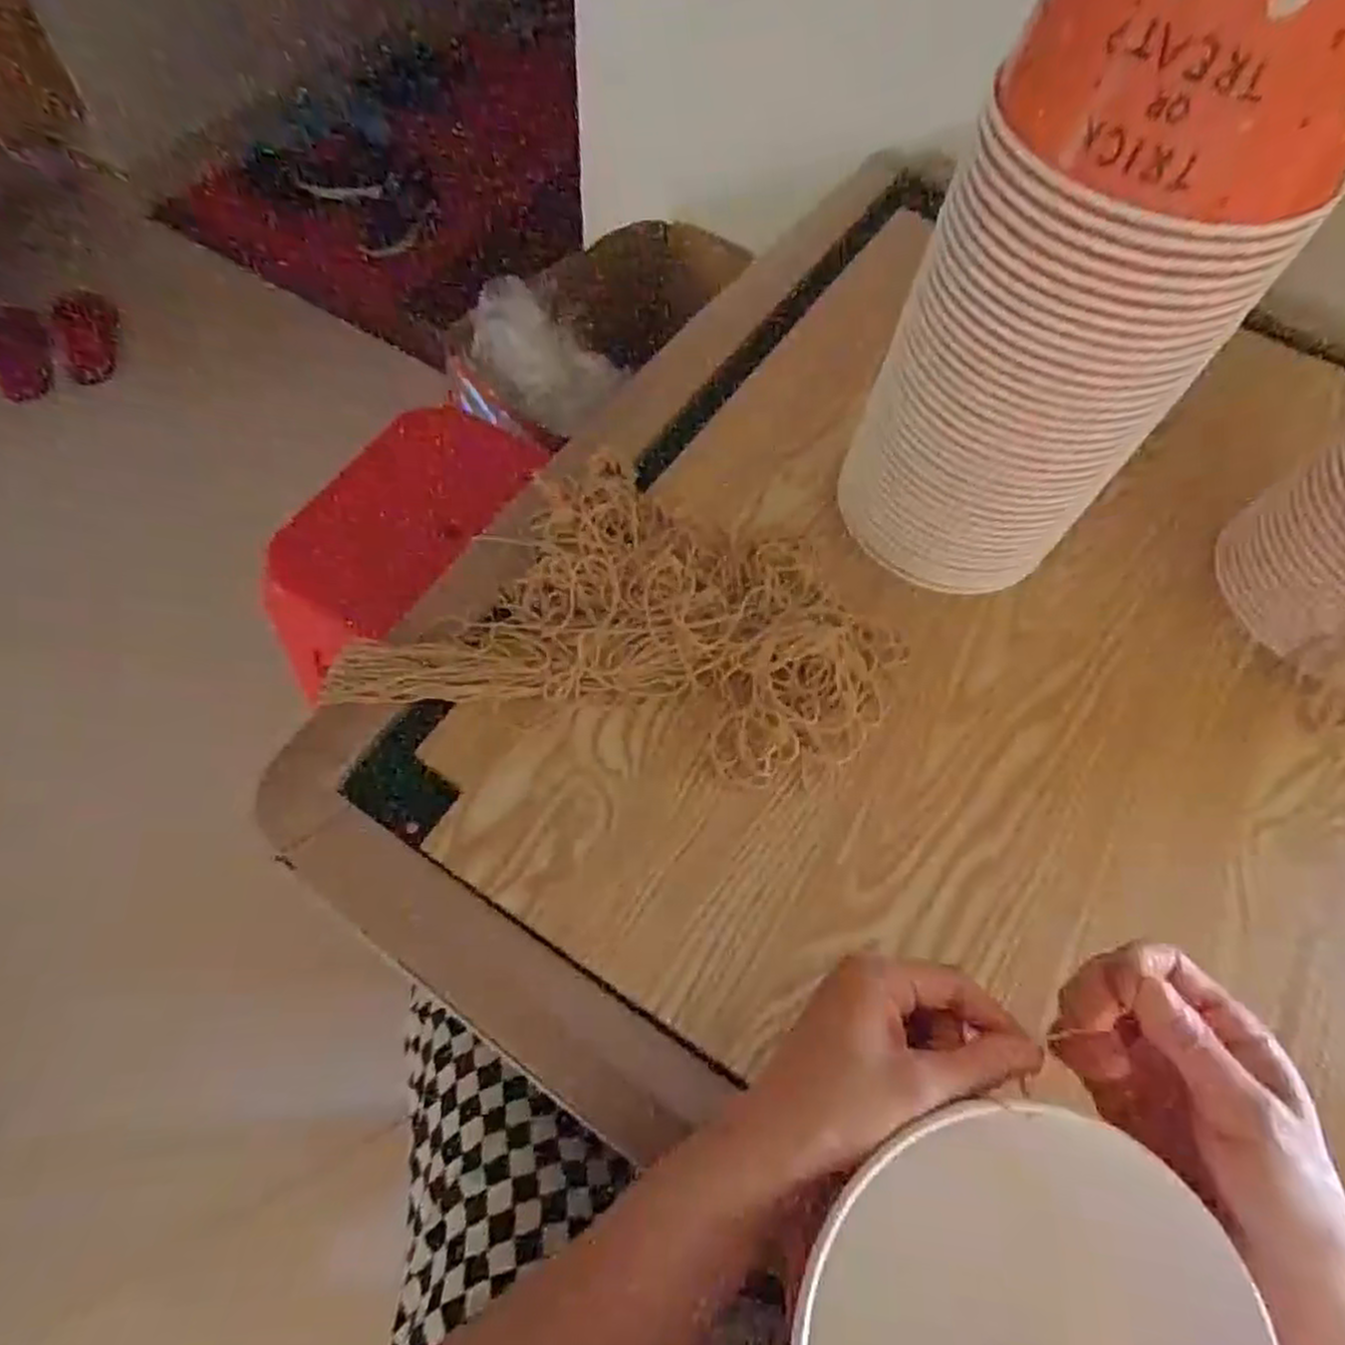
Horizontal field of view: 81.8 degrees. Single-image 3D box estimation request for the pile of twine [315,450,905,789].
[{"bbox_3d":[-0.015,-0.045,0.512,0.329,0.039,0.200,11,63,2],"label":"pile of twine"}]

